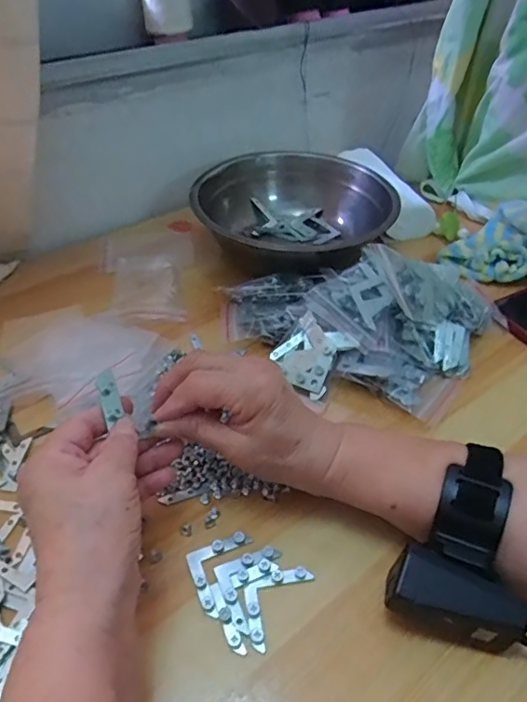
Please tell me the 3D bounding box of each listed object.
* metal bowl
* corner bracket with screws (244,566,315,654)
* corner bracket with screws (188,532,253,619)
[{"bbox_3d":[0.037,-0.148,0.566,0.184,0.076,0.189,0,43,0],"label":"metal bowl"},{"bbox_3d":[0.004,0.144,0.310,0.029,0.004,0.052,27,48,25],"label":"corner bracket with screws"},{"bbox_3d":[-0.022,0.134,0.323,0.040,0.004,0.042,-15,45,-17],"label":"corner bracket with screws"}]

